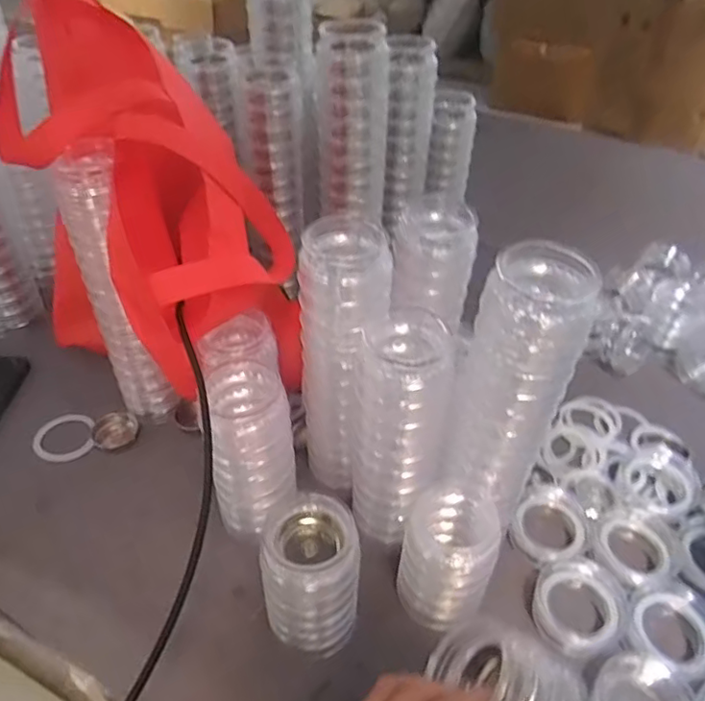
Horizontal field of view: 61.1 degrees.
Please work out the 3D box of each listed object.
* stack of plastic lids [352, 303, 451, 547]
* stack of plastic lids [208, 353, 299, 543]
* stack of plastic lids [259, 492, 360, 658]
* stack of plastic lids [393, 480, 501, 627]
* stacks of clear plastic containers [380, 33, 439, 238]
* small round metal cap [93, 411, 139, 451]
[{"bbox_3d":[0.039,0.067,0.465,0.070,0.196,0.068,16,44,14],"label":"stack of plastic lids"},{"bbox_3d":[-0.082,0.087,0.496,0.069,0.152,0.080,-8,44,-12],"label":"stack of plastic lids"},{"bbox_3d":[-0.029,0.168,0.435,0.068,0.122,0.063,-1,43,-4],"label":"stack of plastic lids"},{"bbox_3d":[0.071,0.160,0.458,0.066,0.106,0.065,20,45,17],"label":"stack of plastic lids"},{"bbox_3d":[0.063,-0.248,0.701,0.056,0.206,0.053,0,42,-3],"label":"stacks of clear plastic containers"},{"bbox_3d":[-0.239,0.081,0.602,0.043,0.012,0.041,2,42,-2],"label":"small round metal cap"}]

